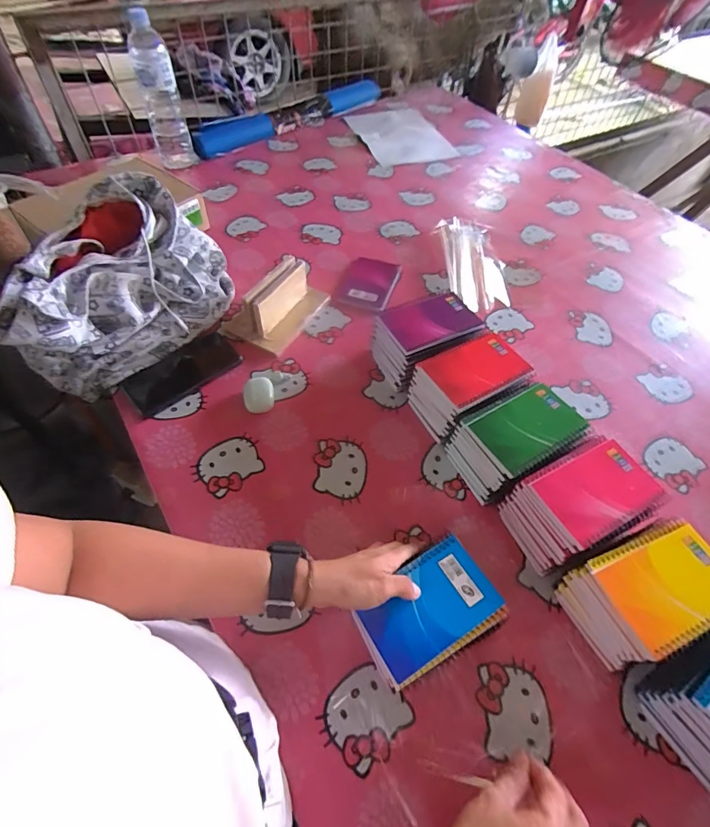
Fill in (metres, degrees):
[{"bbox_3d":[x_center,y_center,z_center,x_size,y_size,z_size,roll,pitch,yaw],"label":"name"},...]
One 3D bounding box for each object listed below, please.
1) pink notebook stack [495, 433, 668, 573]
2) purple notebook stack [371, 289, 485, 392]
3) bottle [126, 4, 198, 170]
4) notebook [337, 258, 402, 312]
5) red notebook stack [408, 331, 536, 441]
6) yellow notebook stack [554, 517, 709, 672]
[{"bbox_3d":[0.261,0.107,0.501,0.142,0.088,0.098,-22,59,-17],"label":"pink notebook stack"},{"bbox_3d":[0.106,-0.108,0.641,0.142,0.089,0.110,-13,57,-12],"label":"purple notebook stack"},{"bbox_3d":[-0.420,-0.684,0.923,0.082,0.259,0.089,-17,58,-14],"label":"bottle"},{"bbox_3d":[0.027,-0.240,0.777,0.094,0.010,0.131,15,56,8],"label":"notebook"},{"bbox_3d":[0.160,-0.036,0.595,0.136,0.091,0.097,-26,60,-19],"label":"red notebook stack"},{"bbox_3d":[0.305,0.188,0.448,0.136,0.089,0.101,-19,58,-16],"label":"yellow notebook stack"}]

